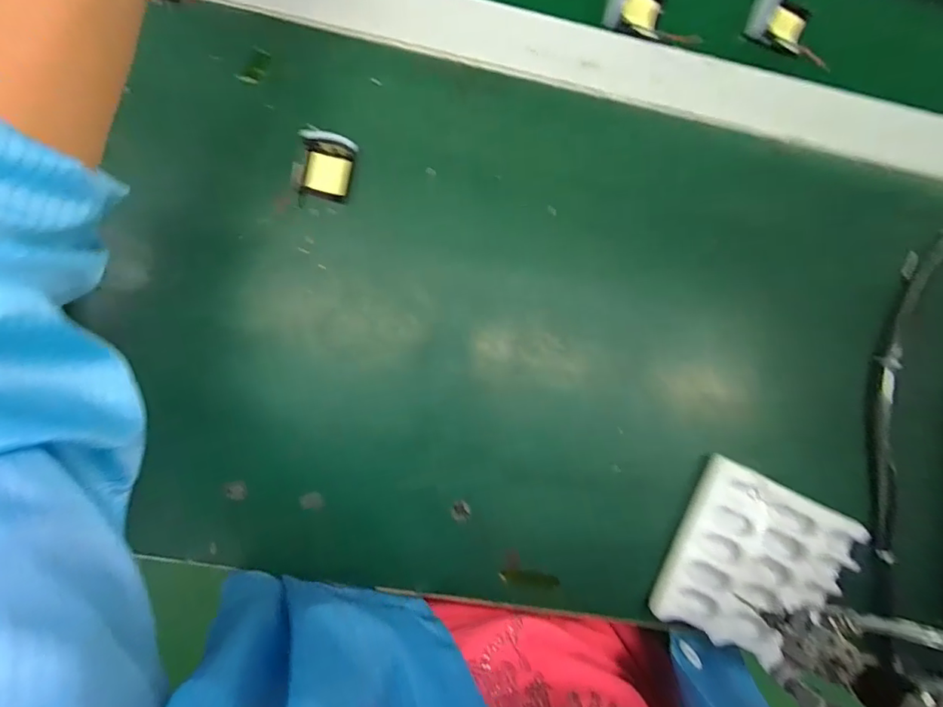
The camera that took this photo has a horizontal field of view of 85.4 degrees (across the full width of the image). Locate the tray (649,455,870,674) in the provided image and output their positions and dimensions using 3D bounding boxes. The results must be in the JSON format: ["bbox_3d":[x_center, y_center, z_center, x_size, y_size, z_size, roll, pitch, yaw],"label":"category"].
[{"bbox_3d":[0.219,0.163,0.389,0.125,0.034,0.124,26,87,-7],"label":"tray"}]

